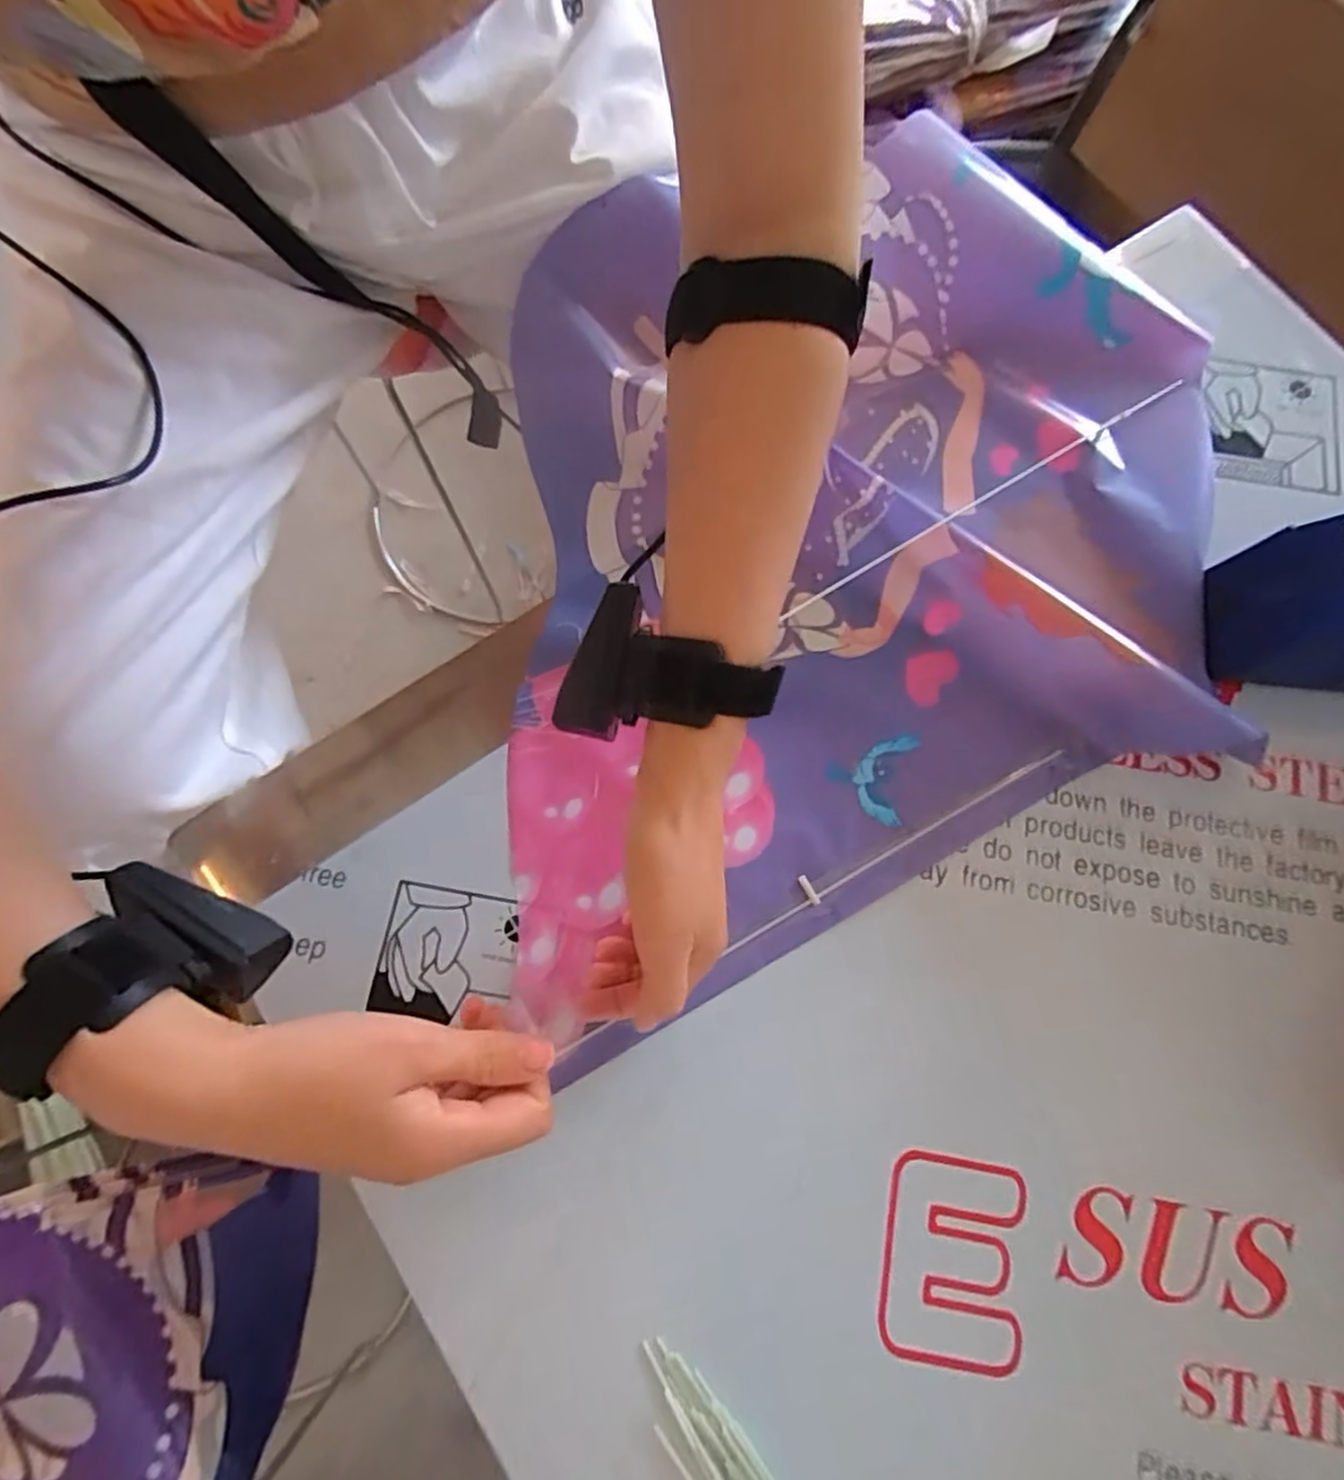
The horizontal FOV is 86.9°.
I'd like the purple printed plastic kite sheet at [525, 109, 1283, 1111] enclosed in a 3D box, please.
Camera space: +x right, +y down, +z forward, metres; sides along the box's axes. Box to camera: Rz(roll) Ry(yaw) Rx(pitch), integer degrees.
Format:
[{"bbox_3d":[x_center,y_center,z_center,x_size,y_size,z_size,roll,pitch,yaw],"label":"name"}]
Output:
[{"bbox_3d":[0.121,-0.105,0.415,0.428,0.068,0.511,-2,77,-1],"label":"purple printed plastic kite sheet"}]

